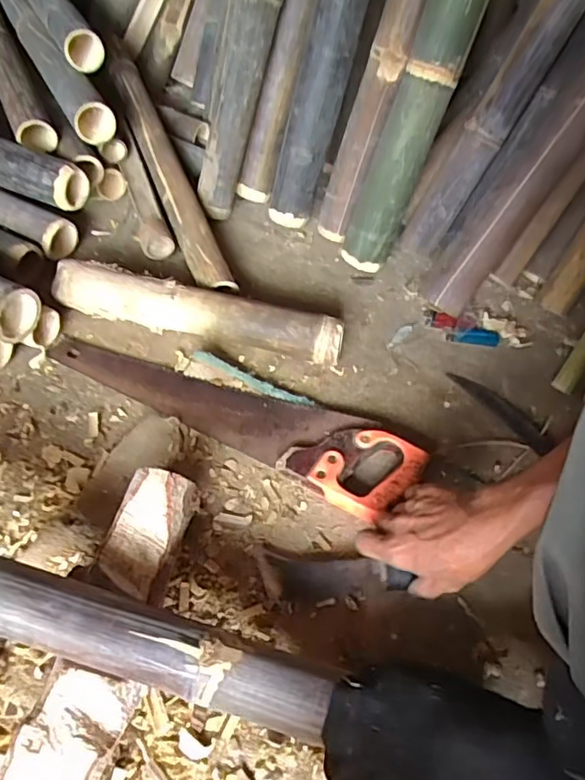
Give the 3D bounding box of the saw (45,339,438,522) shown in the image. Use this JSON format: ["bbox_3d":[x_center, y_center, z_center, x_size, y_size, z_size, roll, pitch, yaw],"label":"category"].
[{"bbox_3d":[-0.081,0.012,0.728,0.496,0.032,0.117,26,55,15],"label":"saw"}]

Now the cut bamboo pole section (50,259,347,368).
[{"bbox_3d":[-0.133,-0.107,0.792,0.403,0.067,0.054,12,52,5],"label":"cut bamboo pole section"}]

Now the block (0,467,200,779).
[{"bbox_3d":[-0.167,0.234,0.521,0.077,0.066,0.329,12,52,5],"label":"block"}]

